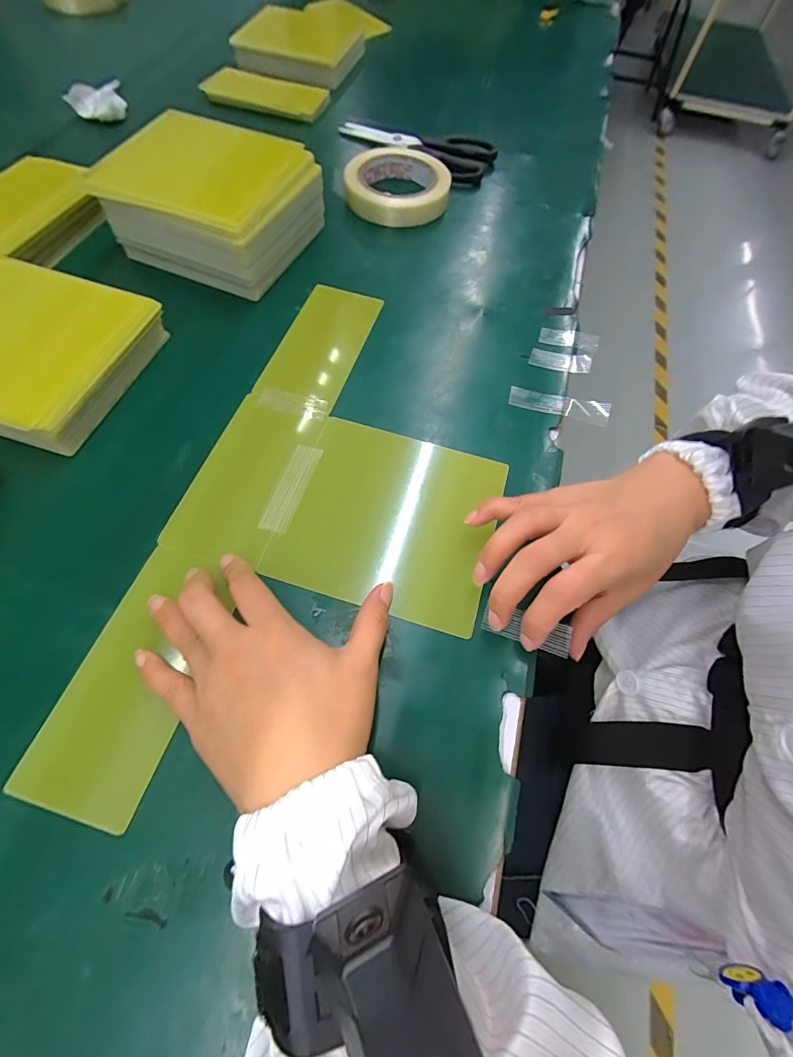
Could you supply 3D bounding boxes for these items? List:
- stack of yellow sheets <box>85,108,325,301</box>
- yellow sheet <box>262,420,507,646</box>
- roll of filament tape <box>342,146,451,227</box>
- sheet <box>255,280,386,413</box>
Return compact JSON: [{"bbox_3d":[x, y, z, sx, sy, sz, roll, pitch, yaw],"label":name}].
[{"bbox_3d":[-0.160,-0.295,0.384,0.149,0.057,0.135,20,65,6],"label":"stack of yellow sheets"},{"bbox_3d":[-0.003,-0.009,0.293,0.138,0.004,0.132,17,66,6],"label":"yellow sheet"},{"bbox_3d":[0.001,-0.376,0.460,0.109,0.032,0.109,0,62,-1],"label":"roll of filament tape"},{"bbox_3d":[-0.061,-0.157,0.356,0.065,0.010,0.138,17,64,4],"label":"sheet"}]

